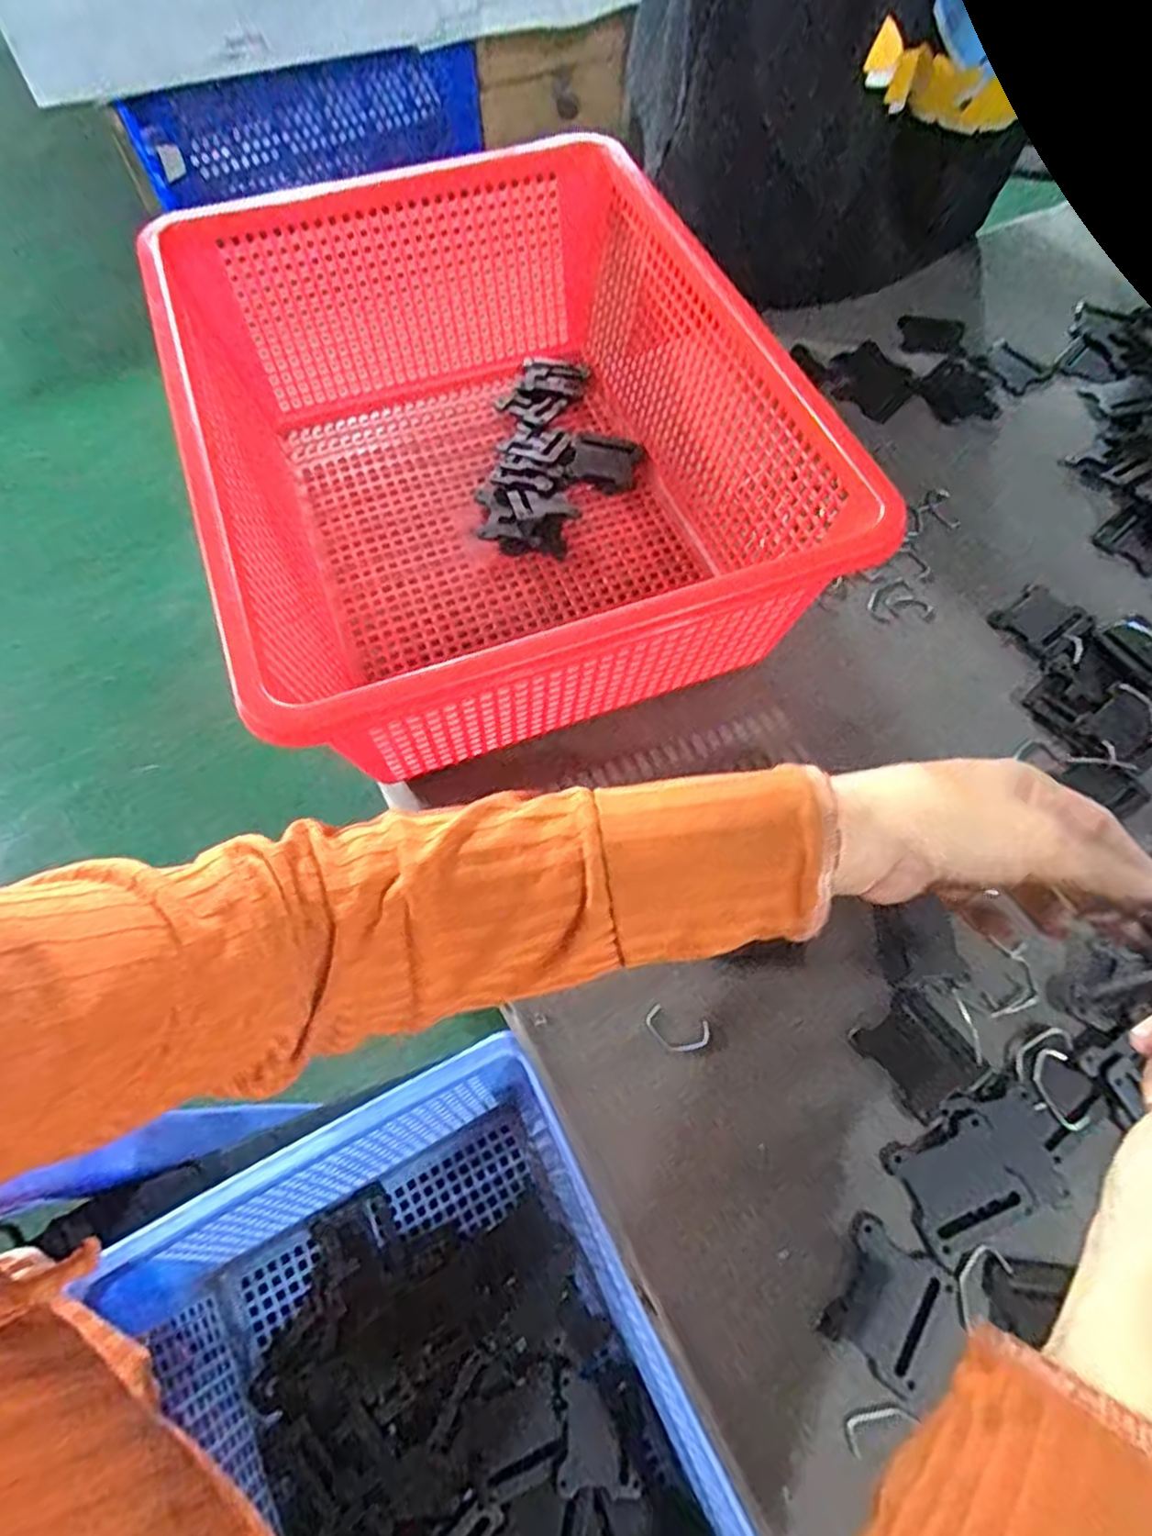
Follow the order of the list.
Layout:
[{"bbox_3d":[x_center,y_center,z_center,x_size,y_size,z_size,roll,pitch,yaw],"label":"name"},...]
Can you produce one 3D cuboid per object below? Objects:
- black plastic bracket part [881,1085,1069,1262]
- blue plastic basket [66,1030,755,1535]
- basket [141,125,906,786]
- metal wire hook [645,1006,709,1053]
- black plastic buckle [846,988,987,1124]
[{"bbox_3d":[0.178,0.175,0.321,0.072,0.006,0.050,-19,65,-10],"label":"black plastic bracket part"},{"bbox_3d":[-0.064,0.314,0.335,0.204,0.101,0.284,-25,66,-13],"label":"blue plastic basket"},{"bbox_3d":[-0.051,-0.190,0.435,0.301,0.128,0.385,-20,65,-11],"label":"basket"},{"bbox_3d":[0.049,0.128,0.352,0.030,0.004,0.018,16,64,7],"label":"metal wire hook"},{"bbox_3d":[0.162,0.134,0.343,0.042,0.005,0.046,-33,68,-16],"label":"black plastic buckle"}]

